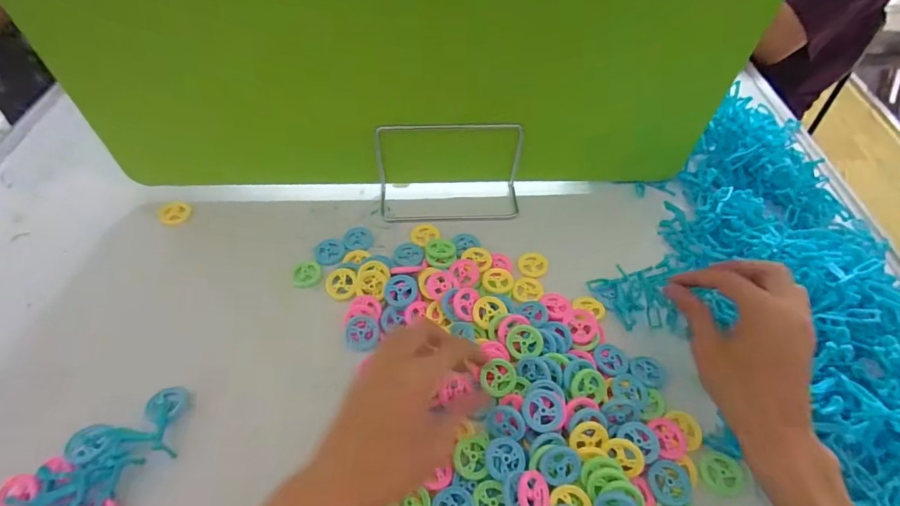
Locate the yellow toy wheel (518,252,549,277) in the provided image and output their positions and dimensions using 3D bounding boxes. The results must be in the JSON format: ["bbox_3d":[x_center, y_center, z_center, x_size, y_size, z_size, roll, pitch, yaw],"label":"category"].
[{"bbox_3d":[0.083,0.012,0.434,0.029,0.005,0.028,0,53,0],"label":"yellow toy wheel"}]

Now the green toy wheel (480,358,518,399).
[{"bbox_3d":[0.040,0.101,0.355,0.030,0.004,0.029,0,72,-11],"label":"green toy wheel"}]

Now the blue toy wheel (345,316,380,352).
[{"bbox_3d":[-0.076,0.070,0.381,0.030,0.009,0.028,0,53,0],"label":"blue toy wheel"}]

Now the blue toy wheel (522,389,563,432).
[{"bbox_3d":[0.070,0.118,0.329,0.030,0.007,0.030,-1,65,1],"label":"blue toy wheel"}]

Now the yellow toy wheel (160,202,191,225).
[{"bbox_3d":[-0.289,-0.041,0.465,0.028,0.006,0.027,0,53,0],"label":"yellow toy wheel"}]

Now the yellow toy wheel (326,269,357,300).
[{"bbox_3d":[-0.101,0.029,0.410,0.028,0.005,0.031,-6,69,2],"label":"yellow toy wheel"}]

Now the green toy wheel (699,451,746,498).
[{"bbox_3d":[0.200,0.164,0.325,0.029,0.008,0.029,0,53,0],"label":"green toy wheel"}]

